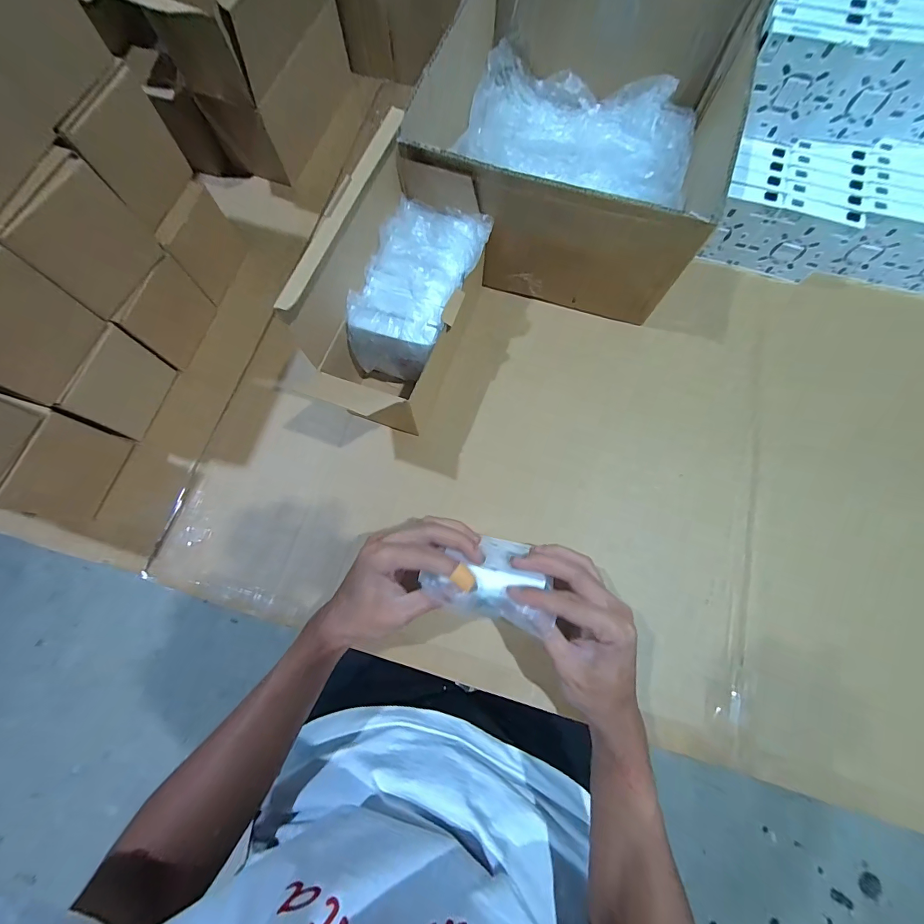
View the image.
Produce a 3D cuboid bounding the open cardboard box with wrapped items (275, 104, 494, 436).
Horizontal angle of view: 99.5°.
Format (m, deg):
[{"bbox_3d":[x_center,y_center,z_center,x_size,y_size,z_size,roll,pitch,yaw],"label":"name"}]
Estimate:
[{"bbox_3d":[-0.051,-0.166,0.386,0.095,0.193,0.212,22,74,9],"label":"open cardboard box with wrapped items"}]

